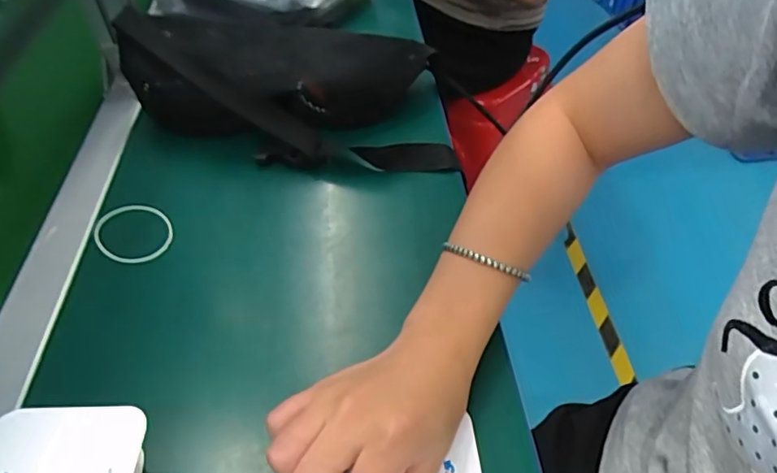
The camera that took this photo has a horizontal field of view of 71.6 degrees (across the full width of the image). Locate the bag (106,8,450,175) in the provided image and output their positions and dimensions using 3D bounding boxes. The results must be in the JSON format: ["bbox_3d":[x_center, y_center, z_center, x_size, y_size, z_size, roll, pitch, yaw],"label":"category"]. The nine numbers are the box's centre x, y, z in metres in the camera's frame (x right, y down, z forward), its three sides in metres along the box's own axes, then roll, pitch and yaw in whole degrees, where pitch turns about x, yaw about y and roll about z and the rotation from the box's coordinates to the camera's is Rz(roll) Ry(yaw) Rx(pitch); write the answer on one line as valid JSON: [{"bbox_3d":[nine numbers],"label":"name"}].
[{"bbox_3d":[-0.097,-0.144,0.498,0.275,0.085,0.156,7,47,8],"label":"bag"}]

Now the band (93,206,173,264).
[{"bbox_3d":[-0.195,-0.003,0.413,0.052,0.004,0.059,-32,61,-24],"label":"band"}]

